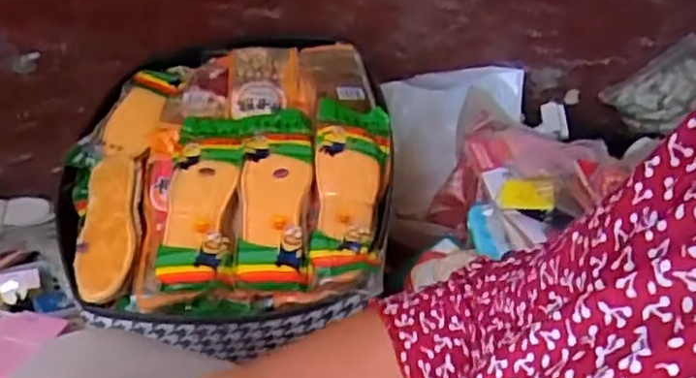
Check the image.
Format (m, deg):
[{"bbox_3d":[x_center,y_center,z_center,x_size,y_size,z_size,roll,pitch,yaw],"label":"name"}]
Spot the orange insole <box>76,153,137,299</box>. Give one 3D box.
[{"bbox_3d":[-0.250,0.031,0.720,0.059,0.022,0.188,-7,44,-10],"label":"orange insole"}]

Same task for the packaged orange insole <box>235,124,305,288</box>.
[{"bbox_3d":[-0.074,-0.002,0.720,0.071,0.017,0.230,0,43,-3],"label":"packaged orange insole"}]

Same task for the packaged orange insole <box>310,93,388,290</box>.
[{"bbox_3d":[0.005,-0.011,0.742,0.080,0.024,0.262,2,43,-1],"label":"packaged orange insole"}]

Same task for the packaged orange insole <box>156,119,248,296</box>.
[{"bbox_3d":[-0.150,-0.003,0.721,0.075,0.010,0.245,1,43,-2],"label":"packaged orange insole"}]

